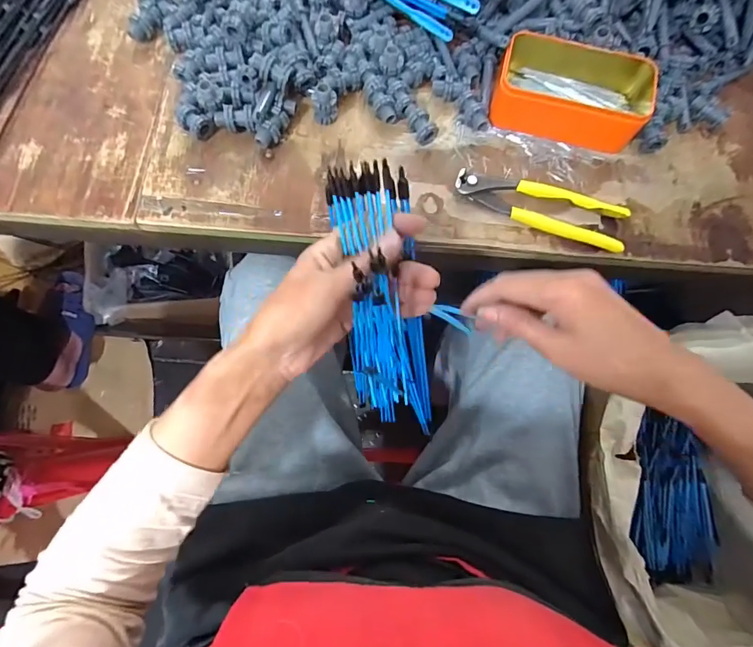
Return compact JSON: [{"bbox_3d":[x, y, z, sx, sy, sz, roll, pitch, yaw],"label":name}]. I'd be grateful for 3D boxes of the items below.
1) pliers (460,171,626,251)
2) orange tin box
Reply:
[{"bbox_3d":[0.158,-0.113,0.405,0.164,0.015,0.045,17,75,3],"label":"pliers"},{"bbox_3d":[0.197,-0.234,0.421,0.152,0.043,0.090,14,75,2],"label":"orange tin box"}]

